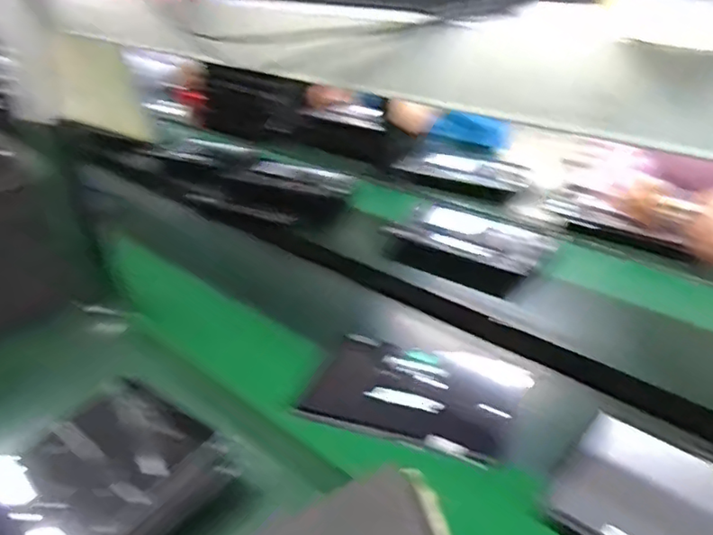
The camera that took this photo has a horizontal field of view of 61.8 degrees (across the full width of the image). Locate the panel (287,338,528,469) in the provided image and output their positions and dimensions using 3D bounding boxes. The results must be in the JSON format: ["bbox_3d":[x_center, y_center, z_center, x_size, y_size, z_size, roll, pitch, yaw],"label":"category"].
[{"bbox_3d":[0.078,0.150,0.739,0.243,0.021,0.184,12,28,18],"label":"panel"}]

